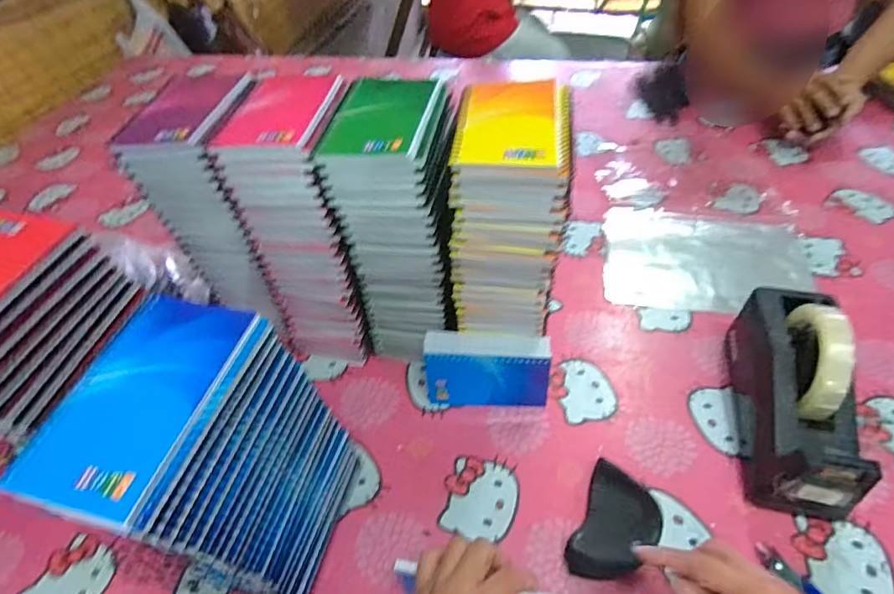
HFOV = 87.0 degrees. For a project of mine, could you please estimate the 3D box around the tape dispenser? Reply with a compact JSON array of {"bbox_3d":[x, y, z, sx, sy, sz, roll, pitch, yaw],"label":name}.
[{"bbox_3d":[0.337,0.087,0.449,0.083,0.128,0.203,7,50,11],"label":"tape dispenser"}]

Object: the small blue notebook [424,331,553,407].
[{"bbox_3d":[0.043,0.083,0.509,0.129,0.088,0.016,2,27,6],"label":"small blue notebook"}]

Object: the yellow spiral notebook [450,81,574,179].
[{"bbox_3d":[0.056,-0.145,0.391,0.093,0.011,0.118,3,49,8],"label":"yellow spiral notebook"}]

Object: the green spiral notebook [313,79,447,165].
[{"bbox_3d":[-0.054,-0.159,0.414,0.092,0.011,0.130,4,50,9],"label":"green spiral notebook"}]

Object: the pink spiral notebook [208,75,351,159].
[{"bbox_3d":[-0.149,-0.176,0.436,0.099,0.009,0.137,3,49,8],"label":"pink spiral notebook"}]

